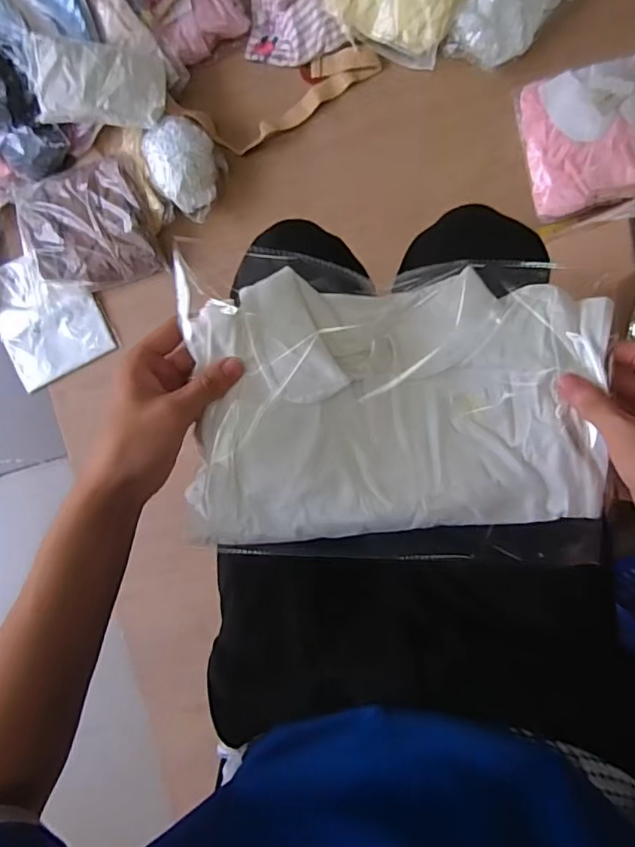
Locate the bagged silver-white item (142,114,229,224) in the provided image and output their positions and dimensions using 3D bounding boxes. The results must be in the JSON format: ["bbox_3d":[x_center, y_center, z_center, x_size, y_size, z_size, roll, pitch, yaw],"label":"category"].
[{"bbox_3d":[-0.248,-0.482,1.022,0.133,0.071,0.178,-15,91,8],"label":"bagged silver-white item"}]

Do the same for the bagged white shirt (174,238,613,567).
[{"bbox_3d":[0.058,-0.008,0.385,0.297,0.070,0.219,1,93,8],"label":"bagged white shirt"}]

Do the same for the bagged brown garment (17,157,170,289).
[{"bbox_3d":[-0.459,-0.388,1.047,0.282,0.055,0.227,-10,91,8],"label":"bagged brown garment"}]

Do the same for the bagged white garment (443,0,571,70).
[{"bbox_3d":[0.353,-0.746,0.947,0.160,0.053,0.233,28,96,6],"label":"bagged white garment"}]

